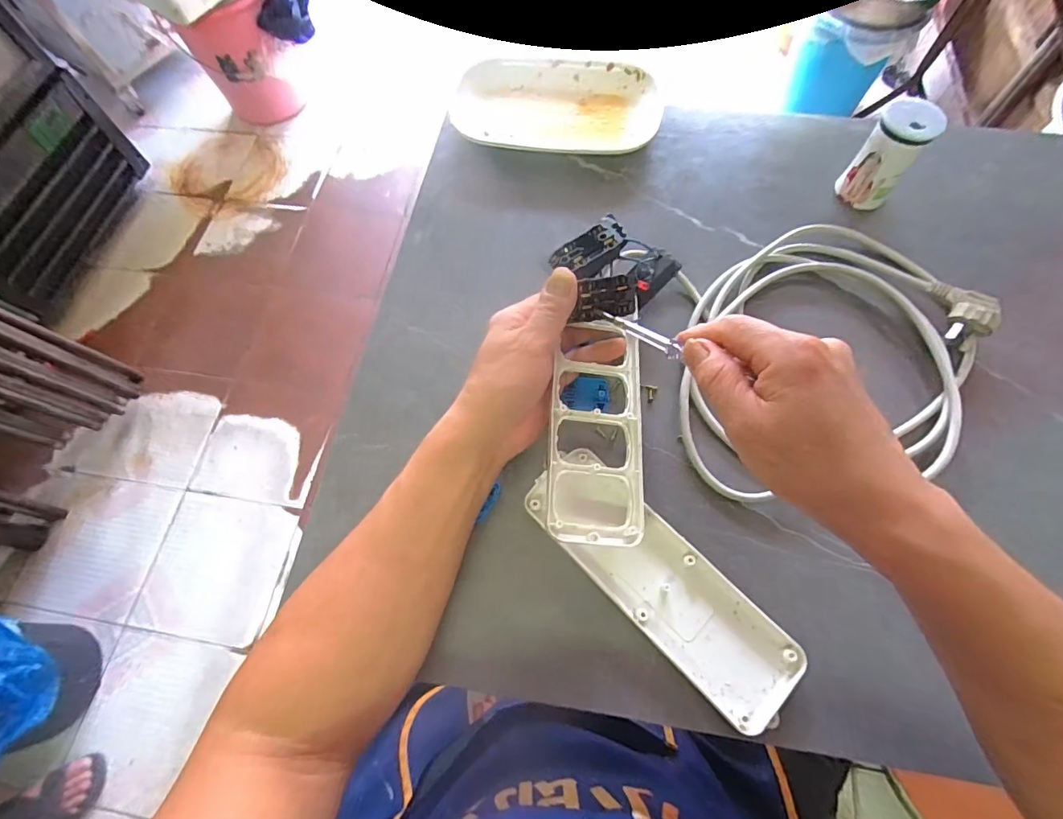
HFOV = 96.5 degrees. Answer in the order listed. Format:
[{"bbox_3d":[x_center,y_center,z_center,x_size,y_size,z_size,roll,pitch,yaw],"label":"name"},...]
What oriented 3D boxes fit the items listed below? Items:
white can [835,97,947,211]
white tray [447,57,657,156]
[{"bbox_3d":[0.327,-0.233,0.437,0.045,0.082,0.042,-1,67,2],"label":"white can"},{"bbox_3d":[0.026,-0.342,0.526,0.221,0.022,0.130,4,68,4],"label":"white tray"}]

